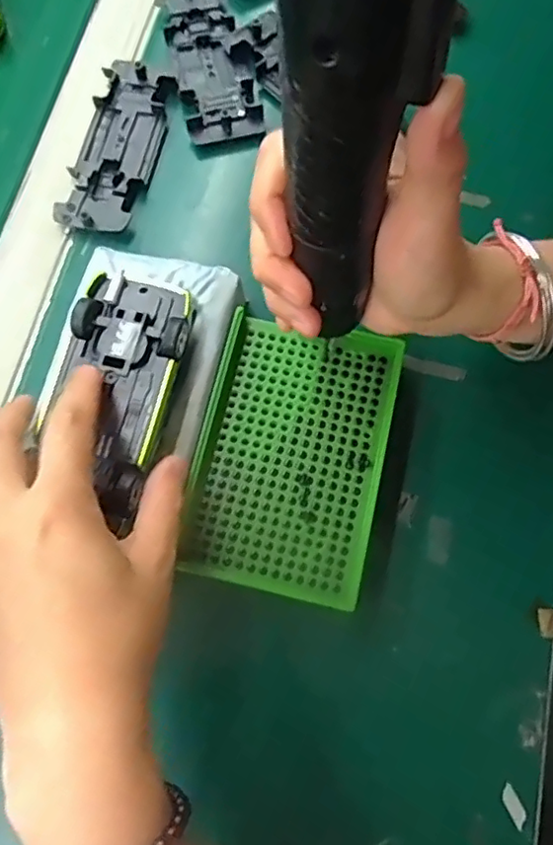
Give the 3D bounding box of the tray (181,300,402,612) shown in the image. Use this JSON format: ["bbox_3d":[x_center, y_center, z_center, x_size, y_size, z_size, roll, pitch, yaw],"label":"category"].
[{"bbox_3d":[0.008,0.015,0.308,0.091,0.025,0.137,13,74,3],"label":"tray"}]

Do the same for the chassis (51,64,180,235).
[{"bbox_3d":[-0.098,-0.171,0.370,0.045,0.012,0.121,12,73,5],"label":"chassis"}]

